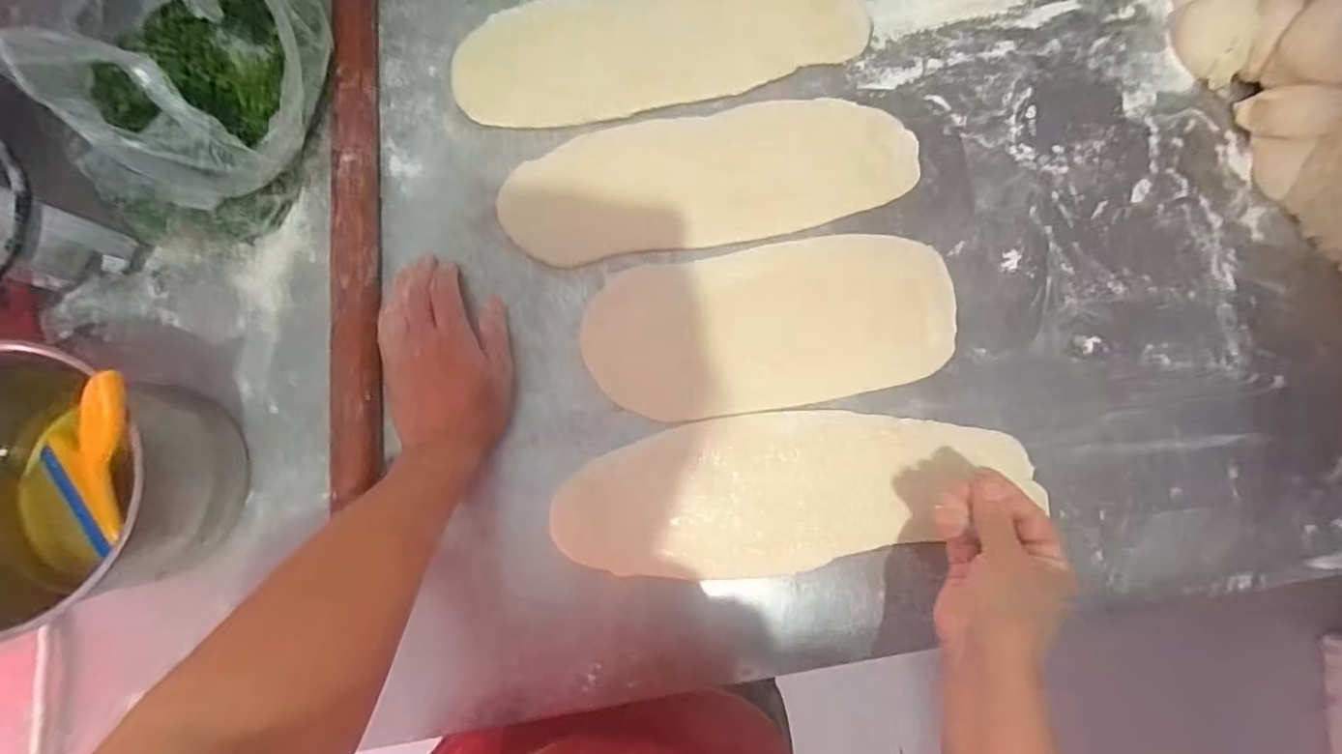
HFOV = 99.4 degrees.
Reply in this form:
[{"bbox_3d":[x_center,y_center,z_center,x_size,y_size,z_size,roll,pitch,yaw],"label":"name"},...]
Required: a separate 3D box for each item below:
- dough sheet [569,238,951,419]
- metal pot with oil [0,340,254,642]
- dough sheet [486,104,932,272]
[{"bbox_3d":[0.083,-0.041,0.446,0.289,0.007,0.124,-9,83,-6],"label":"dough sheet"},{"bbox_3d":[-0.367,0.069,0.341,0.145,0.126,0.140,1,82,-4],"label":"metal pot with oil"},{"bbox_3d":[0.036,-0.163,0.459,0.329,0.008,0.107,-11,83,-6],"label":"dough sheet"}]

